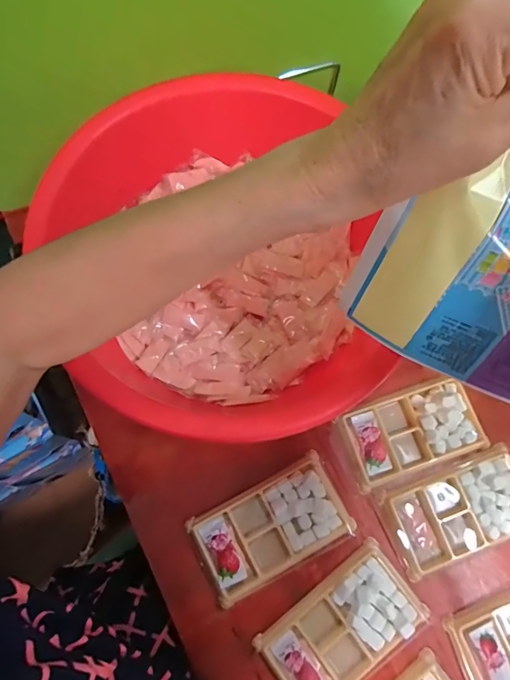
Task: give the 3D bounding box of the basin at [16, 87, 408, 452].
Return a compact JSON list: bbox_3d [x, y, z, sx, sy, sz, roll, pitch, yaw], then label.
[{"bbox_3d":[-0.027,-0.064,0.392,0.295,0.116,0.295,0,75,-2],"label":"basin"}]

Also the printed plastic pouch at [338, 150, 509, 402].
[{"bbox_3d":[0.128,-0.046,0.217,0.125,0.156,0.023,21,32,1],"label":"printed plastic pouch"}]

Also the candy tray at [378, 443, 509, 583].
[{"bbox_3d":[0.191,0.158,0.398,0.135,0.013,0.085,-20,77,-7],"label":"candy tray"}]

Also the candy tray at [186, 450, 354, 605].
[{"bbox_3d":[0.014,0.168,0.388,0.138,0.013,0.079,-25,77,-8],"label":"candy tray"}]

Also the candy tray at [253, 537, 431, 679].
[{"bbox_3d":[0.077,0.251,0.369,0.135,0.016,0.076,-36,79,-10],"label":"candy tray"}]

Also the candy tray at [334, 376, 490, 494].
[{"bbox_3d":[0.154,0.090,0.415,0.133,0.021,0.076,-18,77,-6],"label":"candy tray"}]

